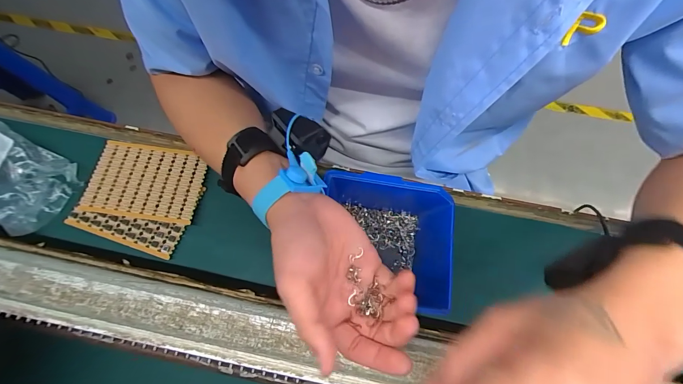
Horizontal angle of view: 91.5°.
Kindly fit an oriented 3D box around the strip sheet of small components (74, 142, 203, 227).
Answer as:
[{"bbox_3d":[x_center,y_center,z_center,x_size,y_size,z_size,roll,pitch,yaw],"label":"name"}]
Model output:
[{"bbox_3d":[-0.226,-0.014,0.385,0.127,0.009,0.088,8,71,2],"label":"strip sheet of small components"}]

